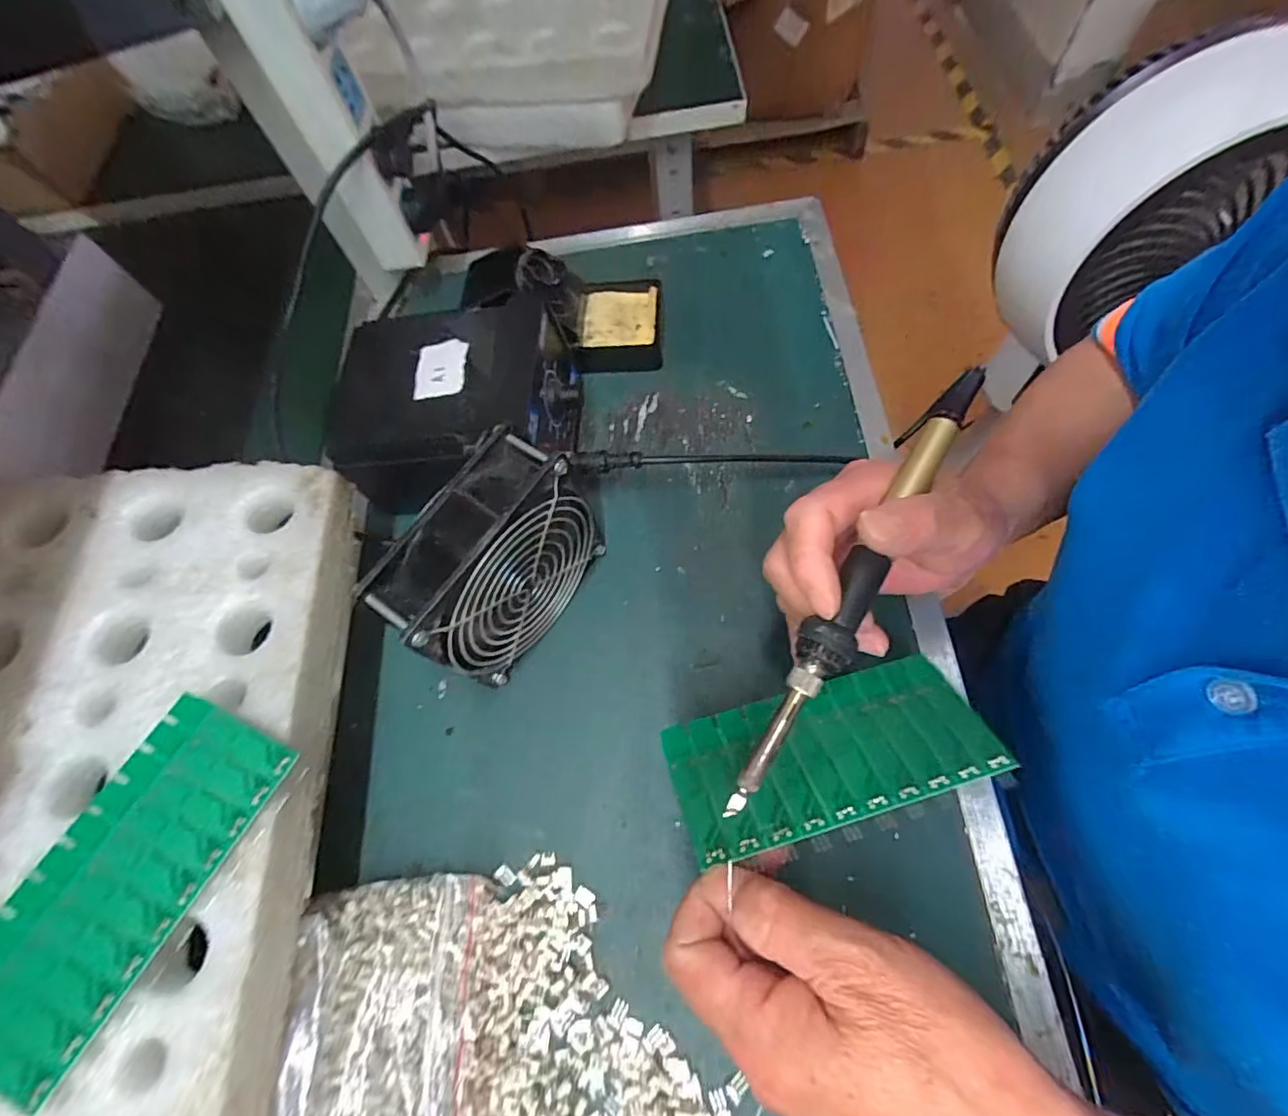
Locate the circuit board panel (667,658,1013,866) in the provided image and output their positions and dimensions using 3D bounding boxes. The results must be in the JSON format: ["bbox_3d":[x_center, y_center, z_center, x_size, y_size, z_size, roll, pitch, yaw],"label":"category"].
[{"bbox_3d":[0.081,0.084,0.247,0.135,0.004,0.063,-14,42,-7],"label":"circuit board panel"}]

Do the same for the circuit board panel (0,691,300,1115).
[{"bbox_3d":[-0.216,0.131,0.231,0.061,0.004,0.137,27,67,5],"label":"circuit board panel"}]

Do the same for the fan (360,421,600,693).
[{"bbox_3d":[-0.079,0.008,0.318,0.049,0.120,0.118,30,73,18],"label":"fan"}]

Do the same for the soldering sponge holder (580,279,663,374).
[{"bbox_3d":[-0.018,-0.182,0.440,0.063,0.028,0.074,-3,66,5],"label":"soldering sponge holder"}]

